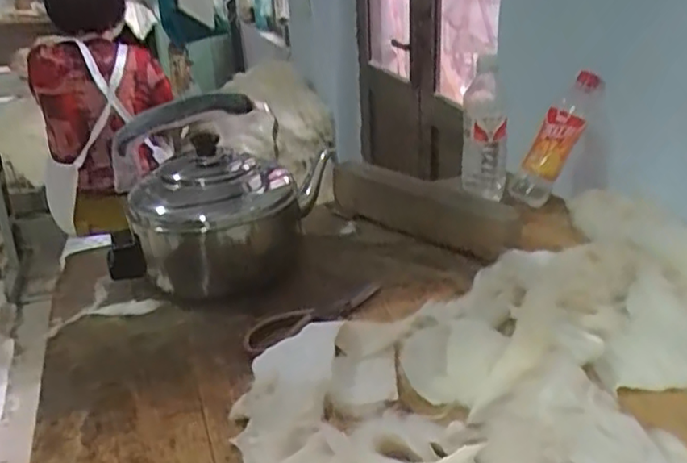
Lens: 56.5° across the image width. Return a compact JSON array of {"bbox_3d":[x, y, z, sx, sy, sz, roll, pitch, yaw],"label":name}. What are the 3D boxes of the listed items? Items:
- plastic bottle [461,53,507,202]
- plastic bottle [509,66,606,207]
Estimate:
[{"bbox_3d":[0.216,-0.153,0.983,0.069,0.215,0.065,-1,2,13],"label":"plastic bottle"},{"bbox_3d":[0.325,-0.142,0.975,0.057,0.068,0.213,29,88,49],"label":"plastic bottle"}]

